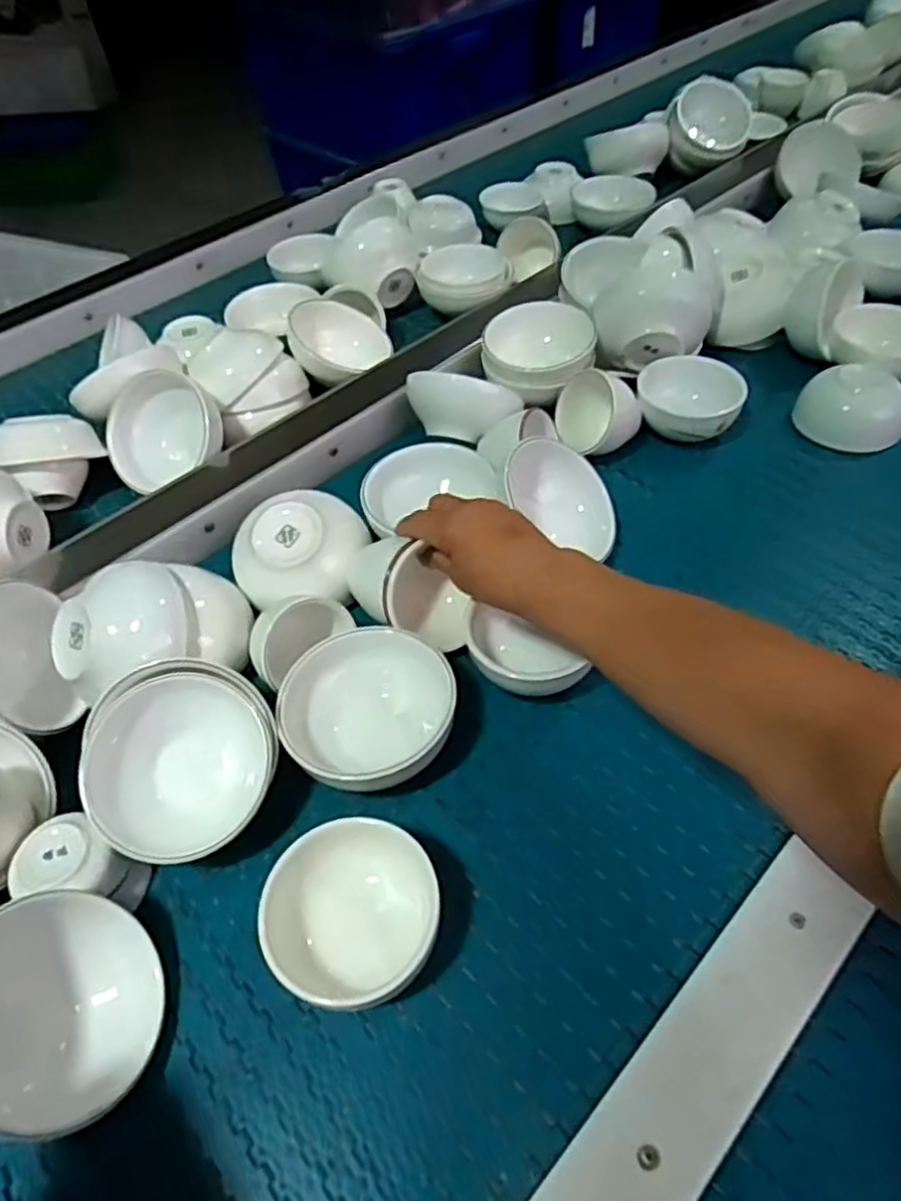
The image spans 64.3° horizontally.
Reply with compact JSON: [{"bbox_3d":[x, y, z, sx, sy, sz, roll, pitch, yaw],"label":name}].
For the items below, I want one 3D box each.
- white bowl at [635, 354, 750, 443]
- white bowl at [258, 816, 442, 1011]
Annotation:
[{"bbox_3d":[0.231,-0.193,0.707,0.098,0.060,0.098,-3,49,3],"label":"white bowl"},{"bbox_3d":[-0.056,0.183,0.417,0.095,0.048,0.096,-3,49,3],"label":"white bowl"}]

